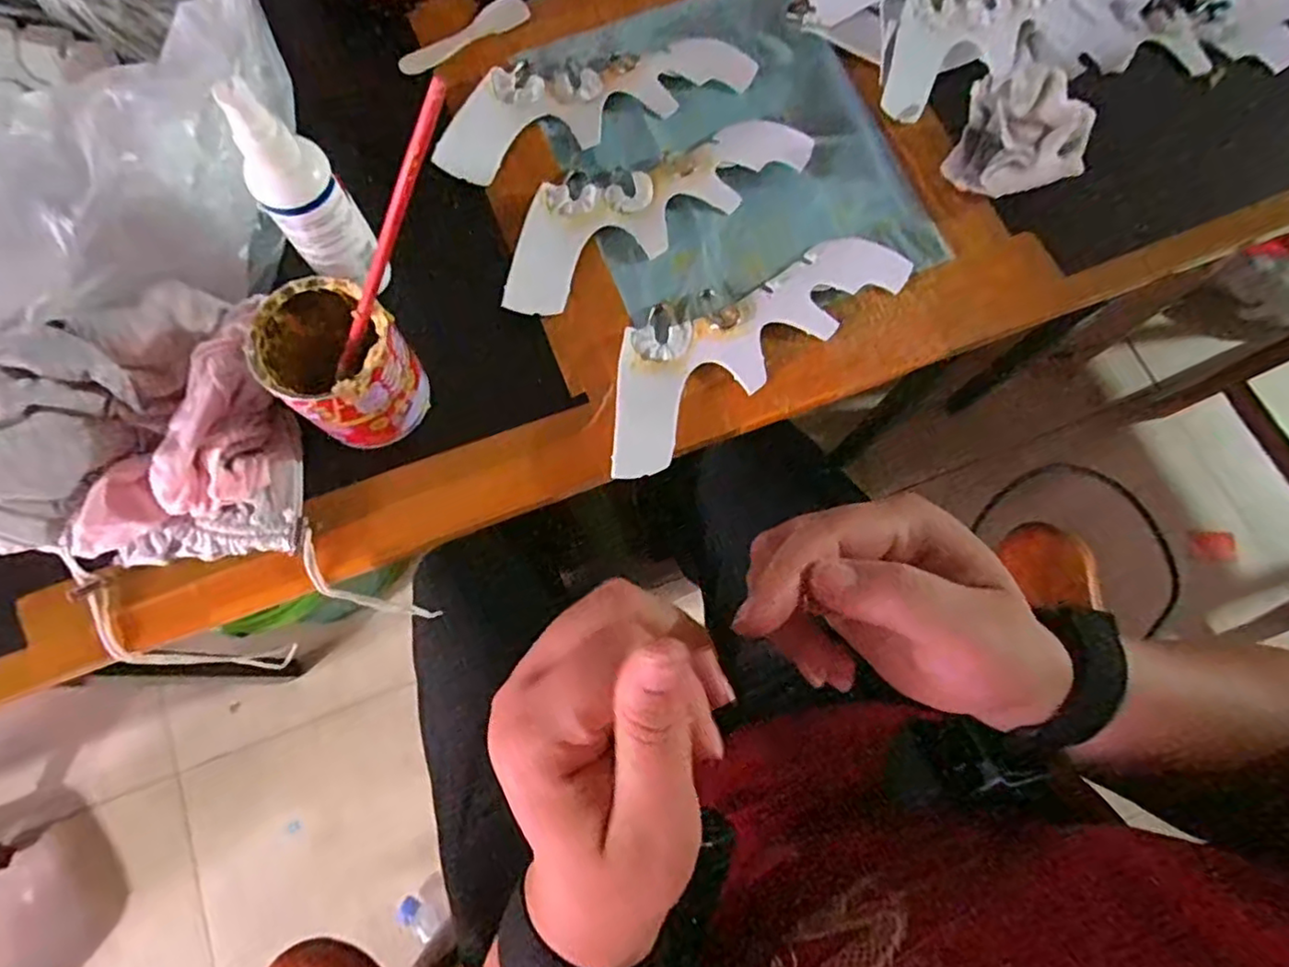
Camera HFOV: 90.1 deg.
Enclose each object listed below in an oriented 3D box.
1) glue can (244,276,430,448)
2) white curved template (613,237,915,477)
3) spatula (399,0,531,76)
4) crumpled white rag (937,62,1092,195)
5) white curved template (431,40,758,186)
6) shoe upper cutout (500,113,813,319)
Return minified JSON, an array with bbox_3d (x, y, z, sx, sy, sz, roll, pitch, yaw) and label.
[{"bbox_3d":[-0.153,-0.060,0.326,0.065,0.064,0.060,0,75,-1],"label":"glue can"},{"bbox_3d":[0.056,-0.092,0.379,0.214,0.009,0.072,-37,79,-11],"label":"white curved template"},{"bbox_3d":[-0.120,-0.301,0.432,0.094,0.004,0.024,-41,79,-11],"label":"spatula"},{"bbox_3d":[0.233,-0.212,0.392,0.076,0.050,0.059,14,75,2],"label":"crumpled white rag"},{"bbox_3d":[-0.036,-0.256,0.420,0.208,0.007,0.068,-22,76,-7],"label":"white curved template"},{"bbox_3d":[0.000,-0.181,0.397,0.213,0.014,0.072,-32,78,-10],"label":"shoe upper cutout"}]

